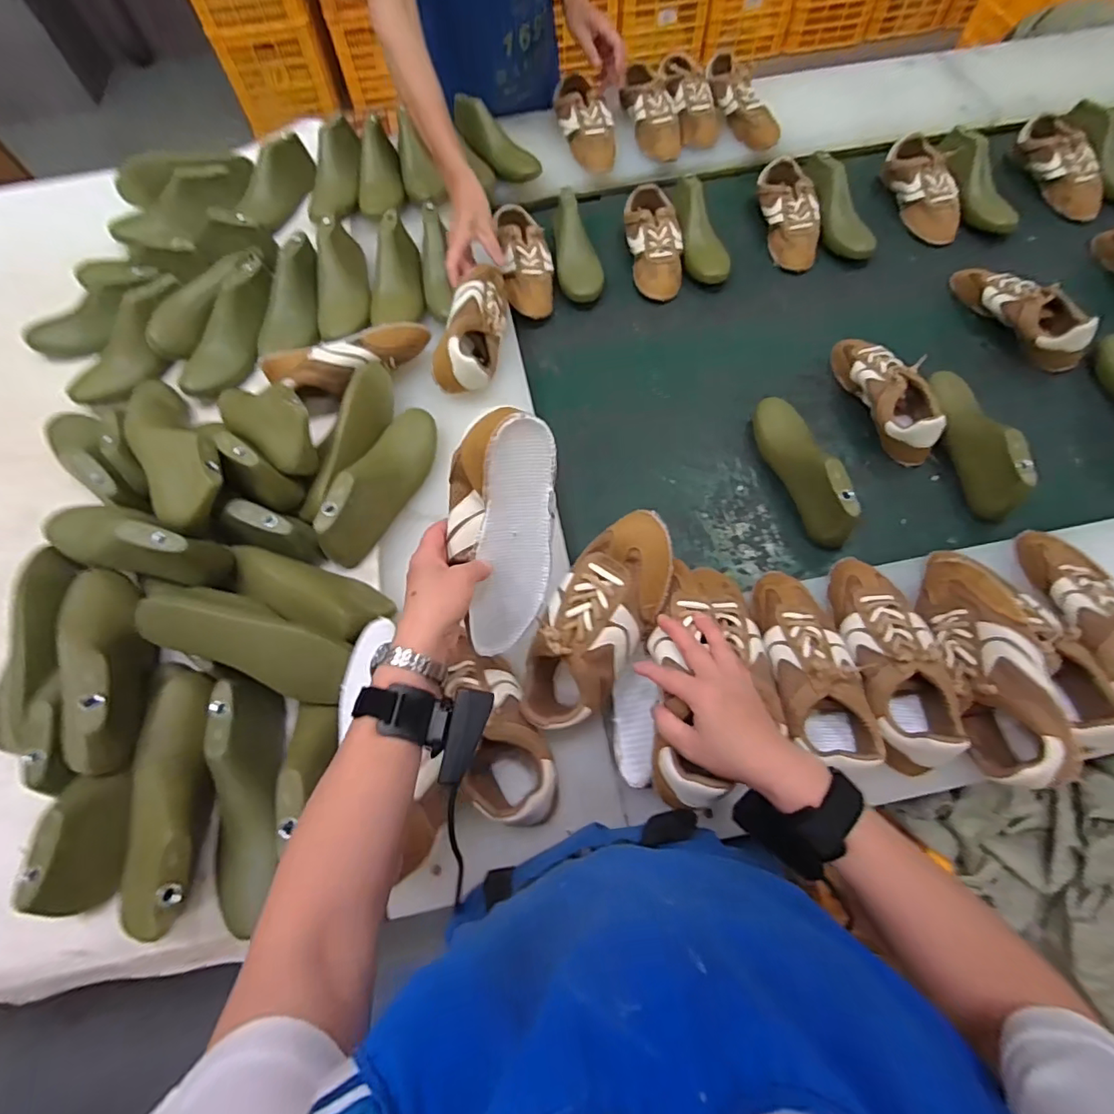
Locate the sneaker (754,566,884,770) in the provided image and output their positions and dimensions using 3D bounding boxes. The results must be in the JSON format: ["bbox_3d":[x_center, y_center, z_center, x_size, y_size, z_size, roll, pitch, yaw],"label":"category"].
[{"bbox_3d":[0.262,0.115,0.550,0.085,0.075,0.210,-7,65,-1],"label":"sneaker"}]

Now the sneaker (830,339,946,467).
[{"bbox_3d":[0.466,-0.236,0.757,0.076,0.076,0.219,-15,65,-4],"label":"sneaker"}]

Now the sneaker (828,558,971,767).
[{"bbox_3d":[0.350,0.099,0.564,0.096,0.080,0.221,-1,65,2],"label":"sneaker"}]

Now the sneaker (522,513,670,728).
[{"bbox_3d":[0.035,0.063,0.497,0.085,0.072,0.218,32,107,16],"label":"sneaker"}]

